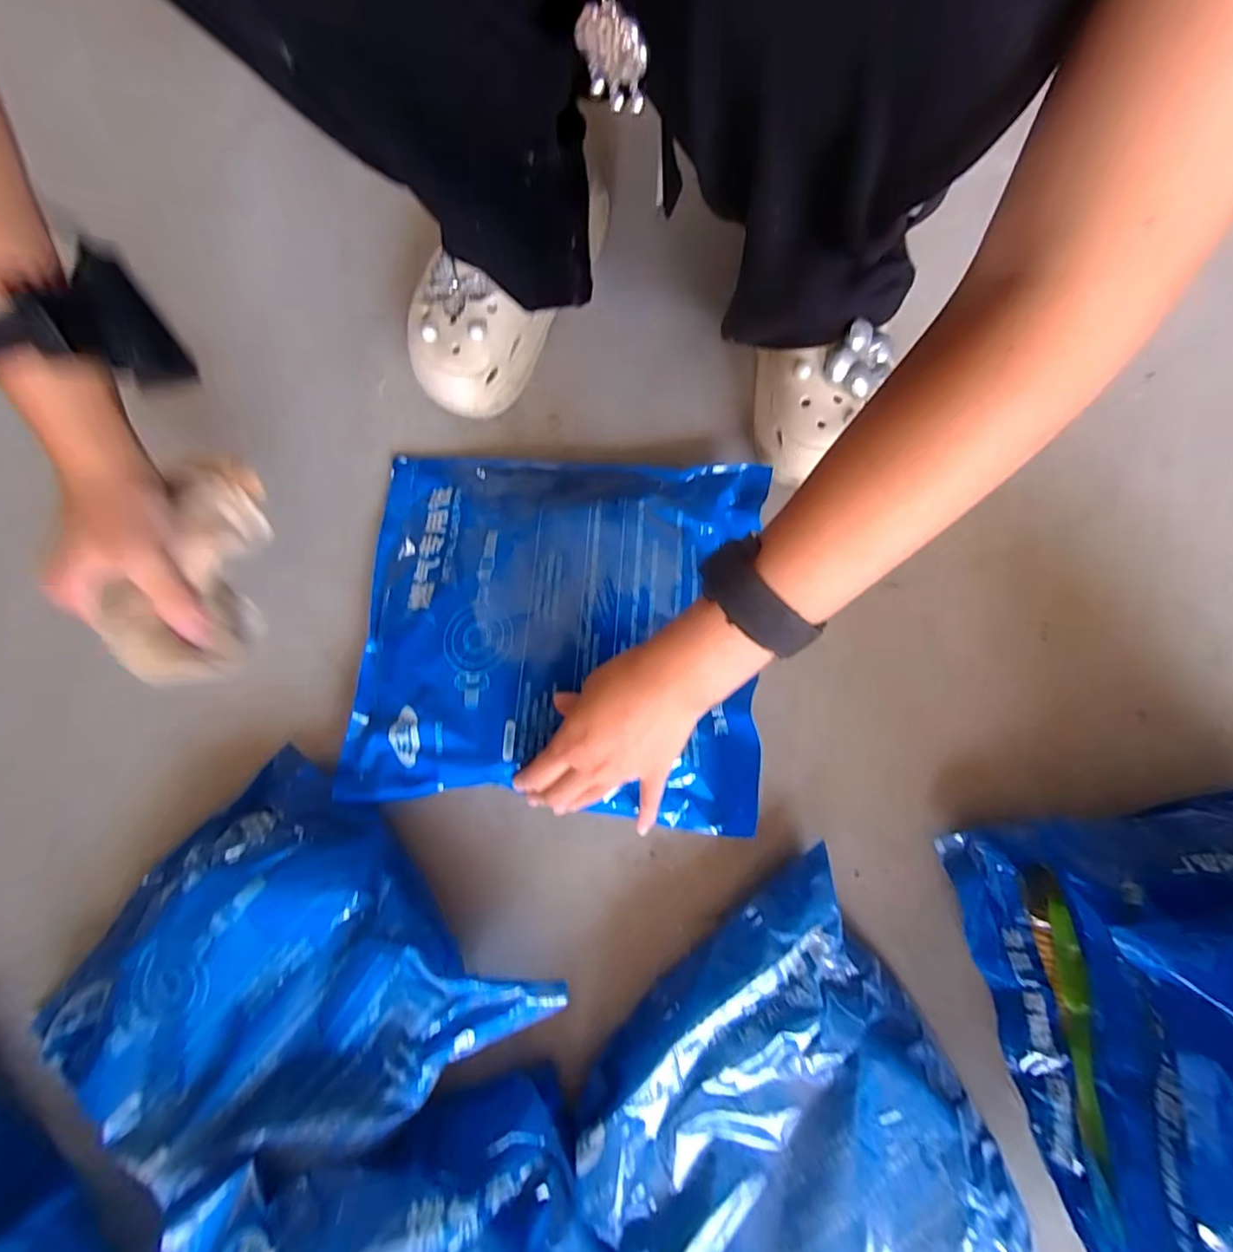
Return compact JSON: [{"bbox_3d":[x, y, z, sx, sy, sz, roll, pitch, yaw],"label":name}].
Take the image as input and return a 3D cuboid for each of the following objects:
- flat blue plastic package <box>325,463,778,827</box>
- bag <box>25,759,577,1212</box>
[{"bbox_3d":[-0.046,-0.007,0.406,0.294,0.054,0.270,5,79,1],"label":"flat blue plastic package"},{"bbox_3d":[-0.216,0.244,0.354,0.270,0.058,0.238,38,81,7],"label":"bag"}]

